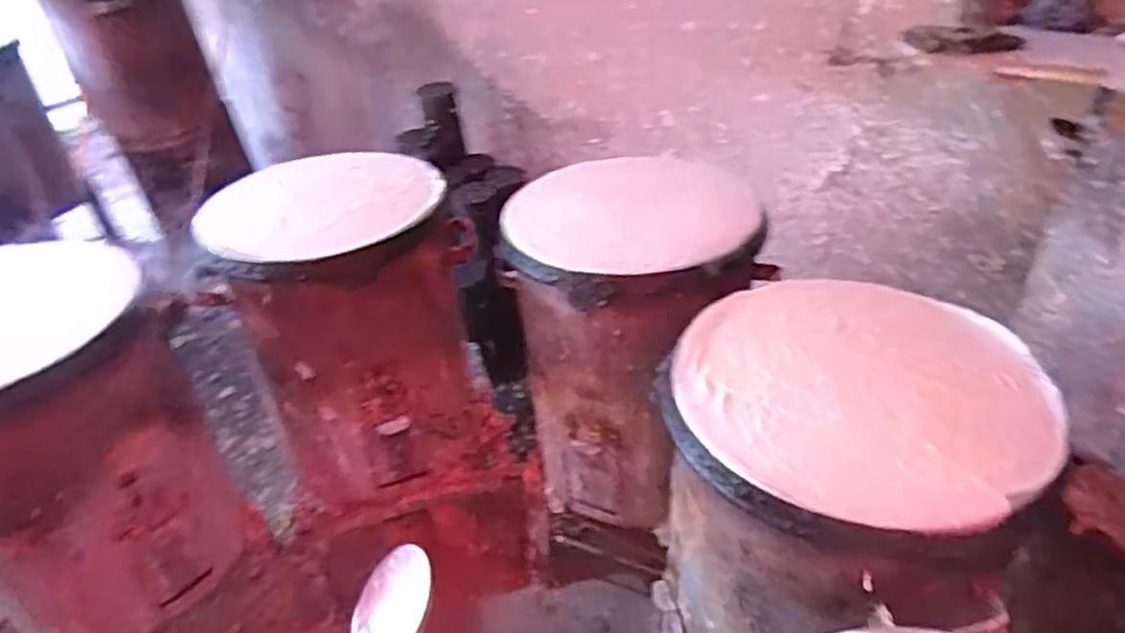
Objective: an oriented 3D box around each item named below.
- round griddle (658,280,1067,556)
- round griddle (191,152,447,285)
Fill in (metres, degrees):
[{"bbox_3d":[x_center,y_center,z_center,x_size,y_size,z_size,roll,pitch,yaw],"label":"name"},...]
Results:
[{"bbox_3d":[0.303,0.071,0.801,0.368,0.046,0.372,-3,36,2],"label":"round griddle"},{"bbox_3d":[-0.376,-0.170,1.196,0.359,0.063,0.357,-3,36,2],"label":"round griddle"}]

